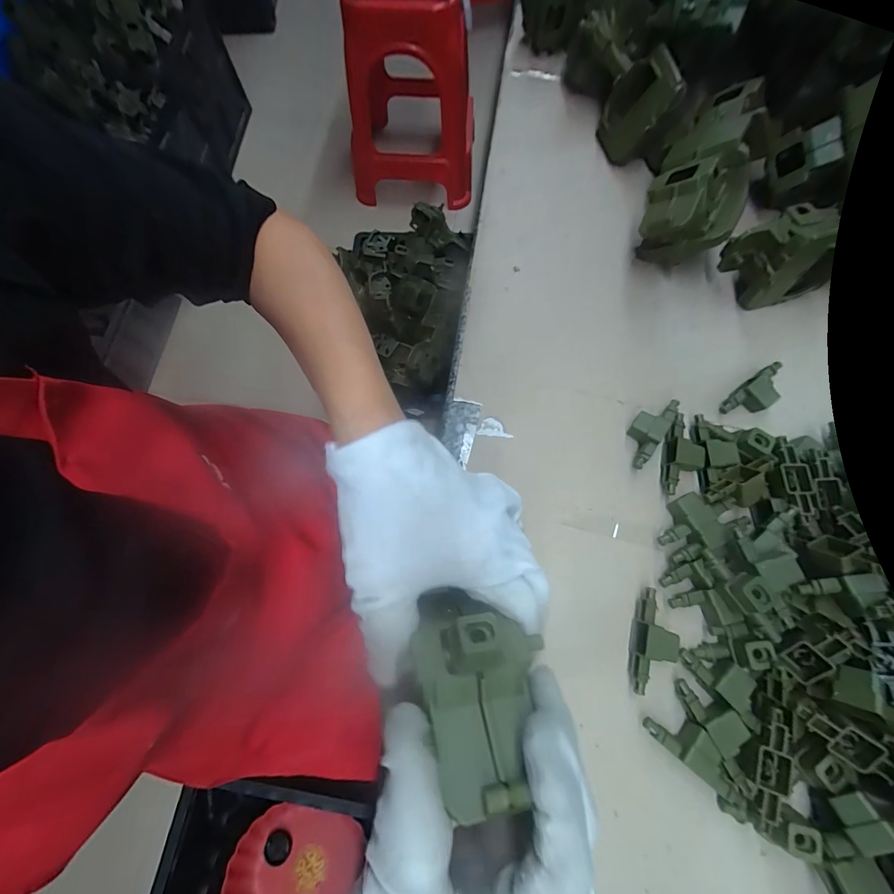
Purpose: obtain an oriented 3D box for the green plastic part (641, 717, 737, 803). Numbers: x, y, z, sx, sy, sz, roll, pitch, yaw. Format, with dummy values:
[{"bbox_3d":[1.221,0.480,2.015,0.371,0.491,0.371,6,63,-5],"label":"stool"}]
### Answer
[{"bbox_3d":[0.161,0.196,0.249,0.060,0.017,0.023,37,76,11],"label":"green plastic part"}]

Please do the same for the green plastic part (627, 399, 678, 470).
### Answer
[{"bbox_3d":[0.166,-0.015,0.316,0.025,0.019,0.067,35,76,11],"label":"green plastic part"}]

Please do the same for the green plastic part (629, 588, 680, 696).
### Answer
[{"bbox_3d":[0.146,0.137,0.269,0.028,0.016,0.067,13,73,4],"label":"green plastic part"}]

